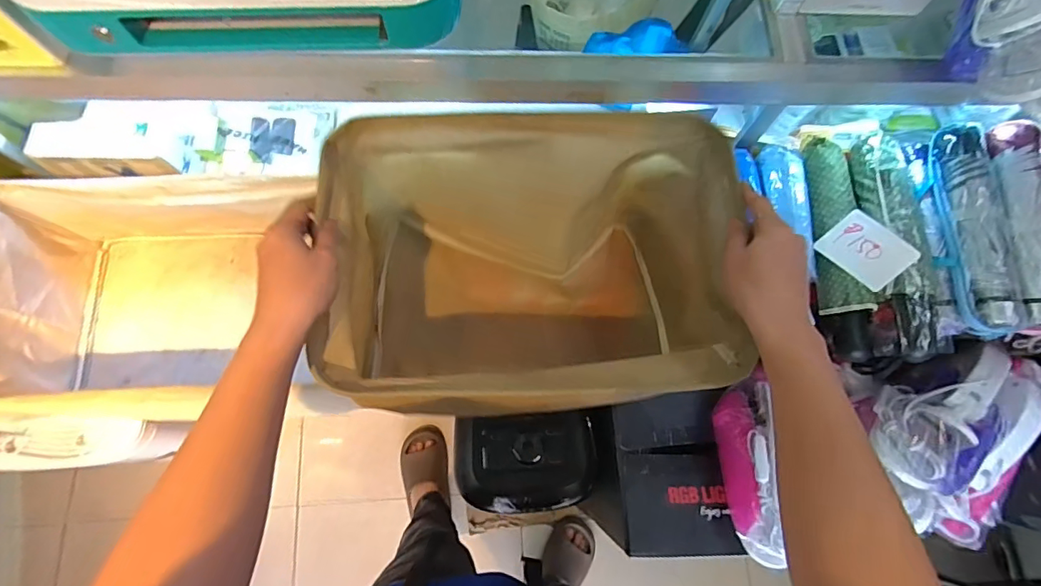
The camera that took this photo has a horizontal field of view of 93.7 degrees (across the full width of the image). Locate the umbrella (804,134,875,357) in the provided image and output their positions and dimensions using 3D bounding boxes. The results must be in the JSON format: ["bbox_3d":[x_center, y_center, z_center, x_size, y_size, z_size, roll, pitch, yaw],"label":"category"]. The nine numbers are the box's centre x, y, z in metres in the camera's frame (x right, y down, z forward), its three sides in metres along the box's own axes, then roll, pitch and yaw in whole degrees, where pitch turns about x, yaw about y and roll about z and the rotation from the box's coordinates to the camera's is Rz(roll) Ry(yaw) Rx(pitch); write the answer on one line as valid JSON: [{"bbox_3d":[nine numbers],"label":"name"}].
[{"bbox_3d":[0.392,-0.059,0.610,0.056,0.050,0.277,-1,75,-1],"label":"umbrella"}]

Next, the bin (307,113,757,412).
[{"bbox_3d":[0.013,-0.016,0.584,0.411,0.234,0.289,0,75,-1],"label":"bin"}]

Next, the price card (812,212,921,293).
[{"bbox_3d":[0.410,-0.052,0.578,0.069,0.006,0.087,-42,65,7],"label":"price card"}]

